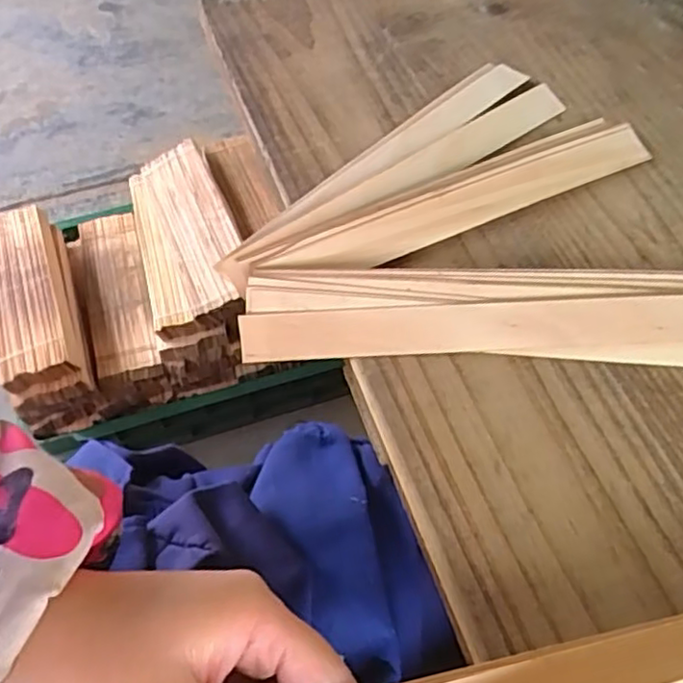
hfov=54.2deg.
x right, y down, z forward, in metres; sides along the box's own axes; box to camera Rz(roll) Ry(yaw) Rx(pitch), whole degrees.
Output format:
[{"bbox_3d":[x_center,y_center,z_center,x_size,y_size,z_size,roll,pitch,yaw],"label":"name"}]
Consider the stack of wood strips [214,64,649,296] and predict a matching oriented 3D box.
[{"bbox_3d":[0.042,-0.099,0.382,0.241,0.012,0.109,-23,60,-15],"label":"stack of wood strips"}]

